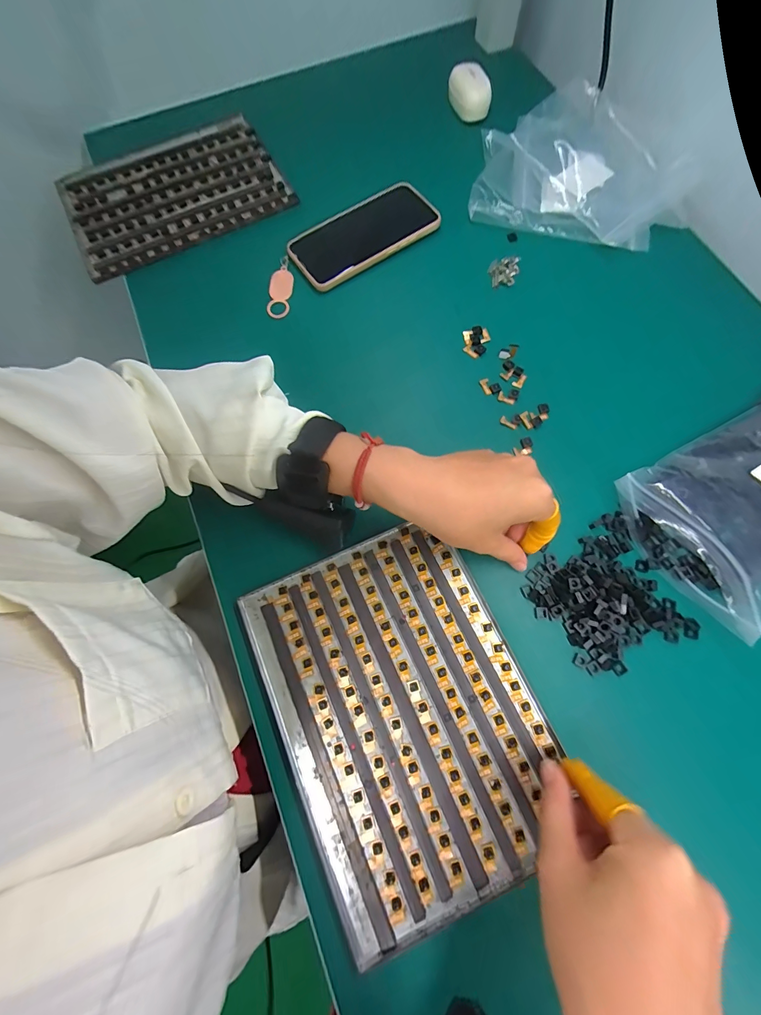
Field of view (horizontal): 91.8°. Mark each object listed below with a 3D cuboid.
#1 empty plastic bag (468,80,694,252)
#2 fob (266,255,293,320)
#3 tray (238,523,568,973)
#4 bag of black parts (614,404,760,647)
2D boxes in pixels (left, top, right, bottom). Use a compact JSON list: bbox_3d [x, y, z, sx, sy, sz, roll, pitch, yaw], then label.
[{"bbox_3d":[0.229,-0.384,0.412,0.227,0.037,0.199,17,75,8],"label":"empty plastic bag"},{"bbox_3d":[-0.105,-0.237,0.395,0.021,0.012,0.074,4,73,4],"label":"fob"},{"bbox_3d":[0.016,0.147,0.277,0.181,0.016,0.244,-23,77,-7],"label":"tray"},{"bbox_3d":[0.300,-0.006,0.286,0.186,0.049,0.139,-26,73,-5],"label":"bag of black parts"}]

